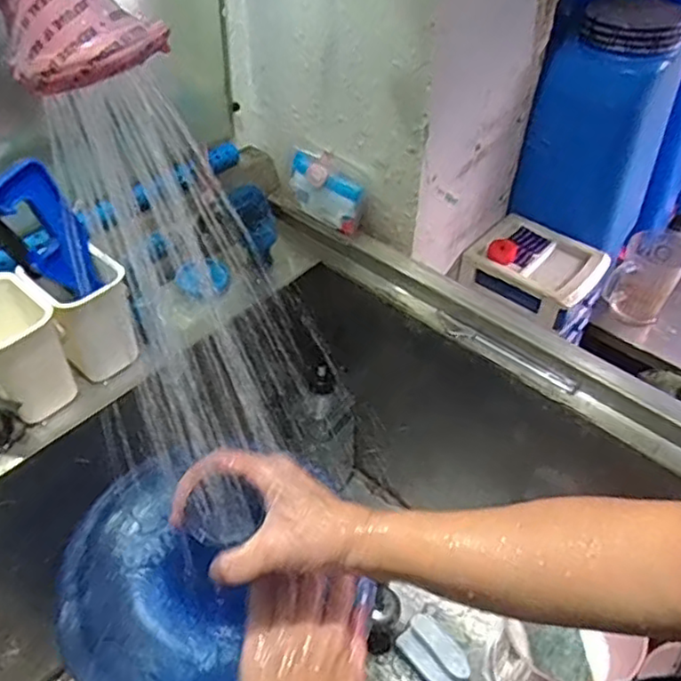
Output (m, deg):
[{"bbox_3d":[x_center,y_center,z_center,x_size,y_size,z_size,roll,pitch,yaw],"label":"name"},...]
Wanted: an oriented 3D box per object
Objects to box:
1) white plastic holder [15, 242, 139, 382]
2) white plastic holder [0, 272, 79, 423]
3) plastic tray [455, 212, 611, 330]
[{"bbox_3d":[-0.244,-0.024,0.636,0.075,0.112,0.061,-32,55,-29],"label":"white plastic holder"},{"bbox_3d":[-0.299,0.012,0.599,0.088,0.114,0.078,34,54,27],"label":"white plastic holder"},{"bbox_3d":[0.271,-0.101,0.913,0.161,0.053,0.141,34,54,27],"label":"plastic tray"}]

